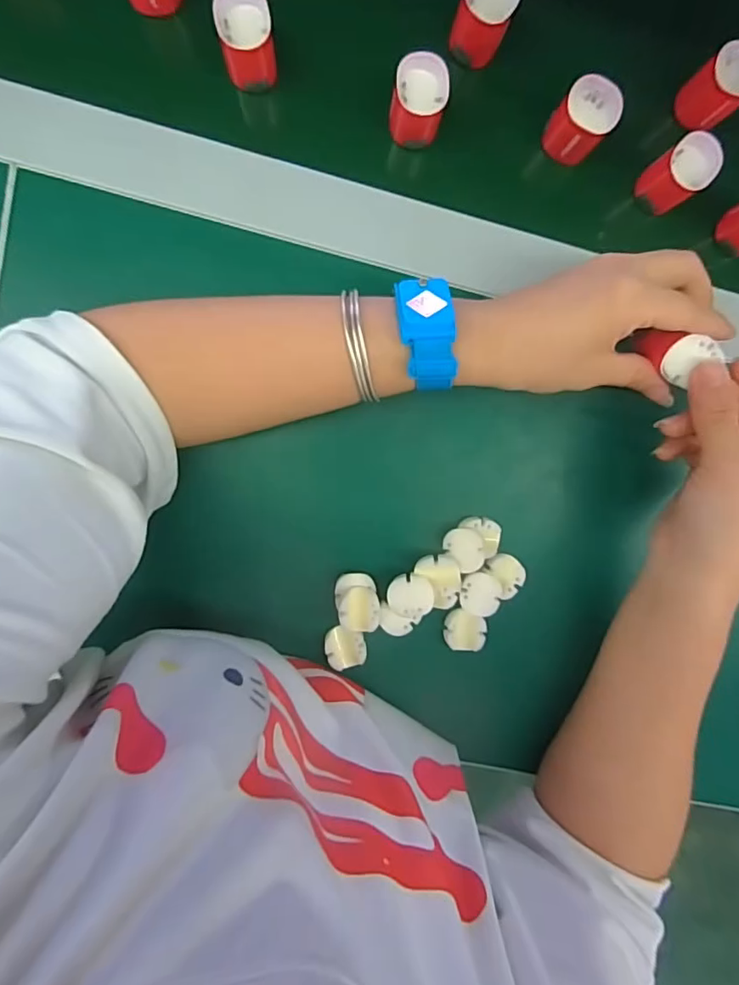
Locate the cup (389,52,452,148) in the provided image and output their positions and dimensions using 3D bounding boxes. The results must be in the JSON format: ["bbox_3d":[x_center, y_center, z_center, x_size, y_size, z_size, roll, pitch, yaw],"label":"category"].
[{"bbox_3d":[0.027,-0.217,0.294,0.029,0.028,0.033,9,98,-5],"label":"cup"}]

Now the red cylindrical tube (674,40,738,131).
[{"bbox_3d":[0.202,-0.233,0.306,0.027,0.036,0.030,-36,99,2],"label":"red cylindrical tube"}]

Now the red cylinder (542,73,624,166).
[{"bbox_3d":[0.121,-0.211,0.301,0.030,0.033,0.030,-1,98,-4],"label":"red cylinder"}]

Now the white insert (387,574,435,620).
[{"bbox_3d":[0.025,0.062,0.321,0.028,0.010,0.027,-1,98,-5],"label":"white insert"}]

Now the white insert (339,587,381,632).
[{"bbox_3d":[-0.006,0.071,0.324,0.024,0.009,0.027,0,98,-5],"label":"white insert"}]

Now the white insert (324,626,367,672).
[{"bbox_3d":[-0.015,0.098,0.332,0.025,0.006,0.027,-1,98,-5],"label":"white insert"}]

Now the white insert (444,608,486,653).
[{"bbox_3d":[0.061,0.088,0.337,0.025,0.006,0.027,2,97,-6],"label":"white insert"}]

